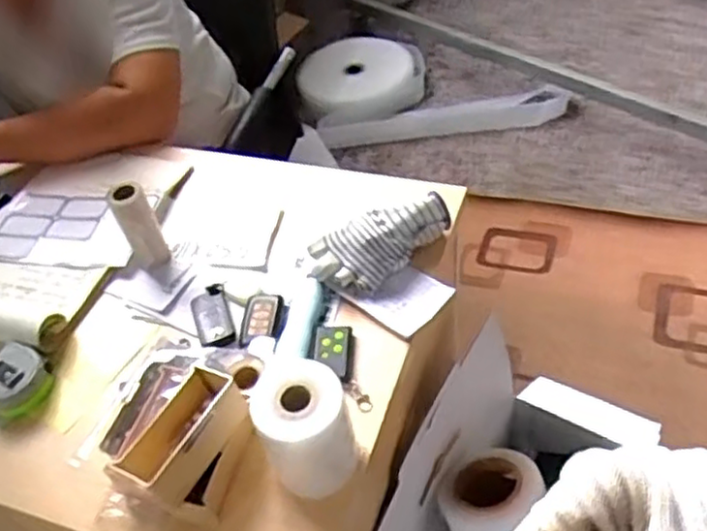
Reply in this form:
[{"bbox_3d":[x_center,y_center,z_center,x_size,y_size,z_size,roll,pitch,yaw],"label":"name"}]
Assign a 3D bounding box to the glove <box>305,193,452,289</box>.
[{"bbox_3d":[0.022,-0.032,0.753,0.146,0.042,0.083,-34,51,-20],"label":"glove"}]

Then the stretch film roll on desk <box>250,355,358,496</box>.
[{"bbox_3d":[-0.039,0.134,0.581,0.072,0.098,0.078,-5,48,6],"label":"stretch film roll on desk"}]

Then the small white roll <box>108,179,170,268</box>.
[{"bbox_3d":[-0.238,-0.047,0.780,0.038,0.102,0.030,-27,48,-13],"label":"small white roll"}]

